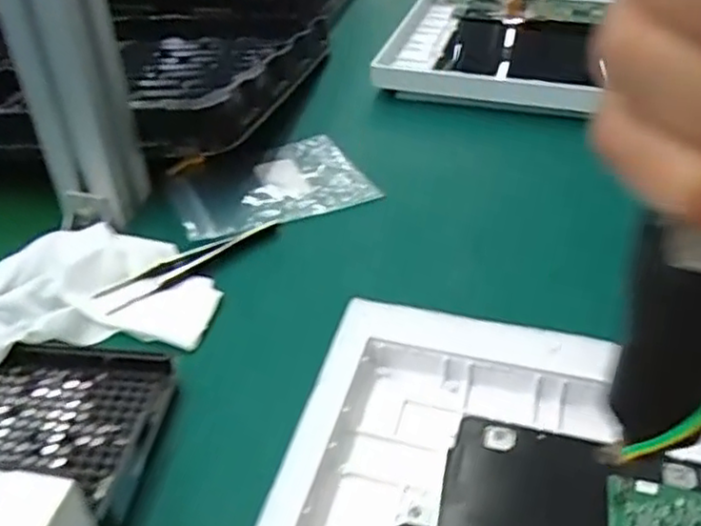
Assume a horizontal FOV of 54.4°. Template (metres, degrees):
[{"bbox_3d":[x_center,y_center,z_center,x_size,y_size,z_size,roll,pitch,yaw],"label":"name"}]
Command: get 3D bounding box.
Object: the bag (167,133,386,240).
[{"bbox_3d":[-0.058,-0.056,0.467,0.128,0.008,0.094,-18,40,-20],"label":"bag"}]

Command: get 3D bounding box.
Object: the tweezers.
[{"bbox_3d":[-0.093,-0.003,0.398,0.017,0.008,0.113,30,47,34],"label":"tweezers"}]

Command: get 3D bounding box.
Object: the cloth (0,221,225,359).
[{"bbox_3d":[-0.144,0.015,0.365,0.131,0.023,0.100,-14,39,-15],"label":"cloth"}]

